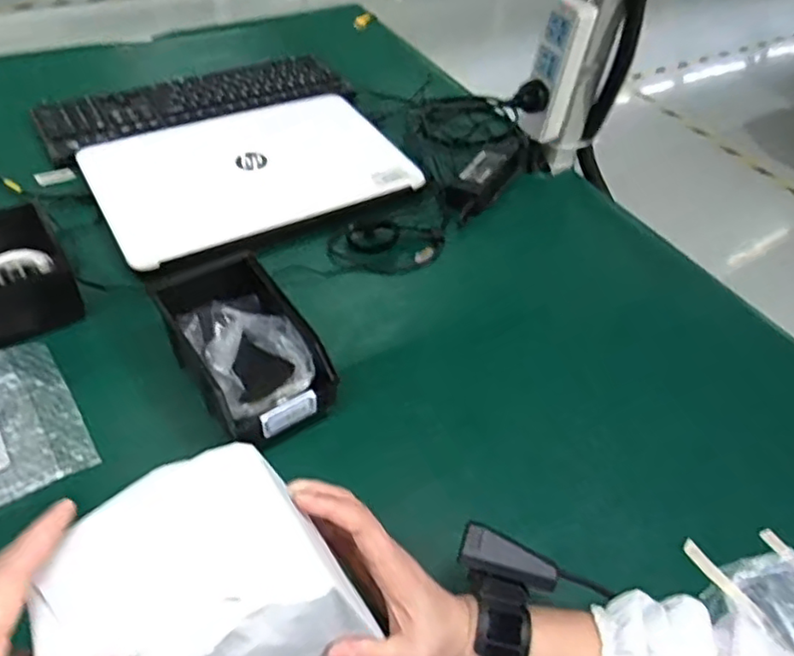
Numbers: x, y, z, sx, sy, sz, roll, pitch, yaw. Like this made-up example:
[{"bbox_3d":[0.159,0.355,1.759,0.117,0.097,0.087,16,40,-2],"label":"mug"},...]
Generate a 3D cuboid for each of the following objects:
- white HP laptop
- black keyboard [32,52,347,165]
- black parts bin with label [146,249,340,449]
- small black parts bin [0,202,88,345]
[{"bbox_3d":[-0.190,-0.210,0.805,0.360,0.024,0.249,-23,55,-24],"label":"white HP laptop"},{"bbox_3d":[-0.282,-0.329,0.916,0.427,0.018,0.148,-21,54,-23],"label":"black keyboard"},{"bbox_3d":[-0.146,0.014,0.591,0.107,0.068,0.202,-25,56,-25],"label":"black parts bin with label"},{"bbox_3d":[-0.378,-0.053,0.622,0.098,0.069,0.113,-23,55,-24],"label":"small black parts bin"}]

